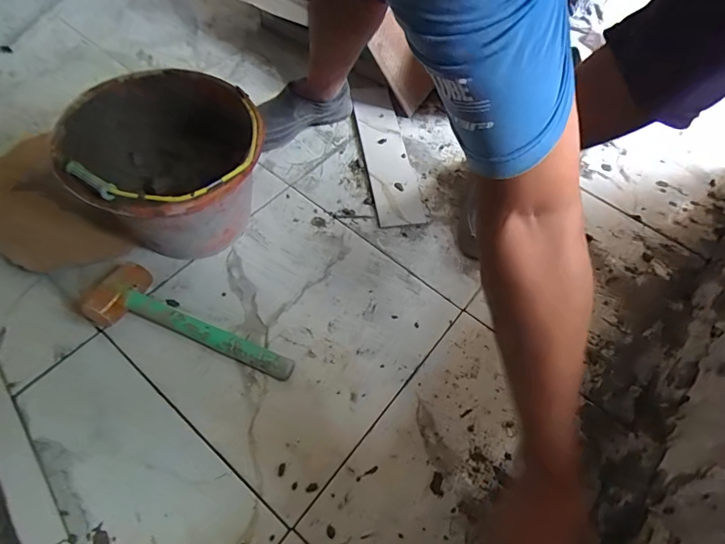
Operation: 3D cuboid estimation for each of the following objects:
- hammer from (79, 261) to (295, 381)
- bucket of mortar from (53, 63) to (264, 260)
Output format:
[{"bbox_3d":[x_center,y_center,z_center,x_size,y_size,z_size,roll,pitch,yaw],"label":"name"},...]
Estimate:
[{"bbox_3d":[-0.266,0.080,0.604,0.343,0.048,0.095,23,60,9],"label":"hammer"},{"bbox_3d":[-0.277,-0.146,0.618,0.242,0.233,0.291,-18,63,-14],"label":"bucket of mortar"}]

